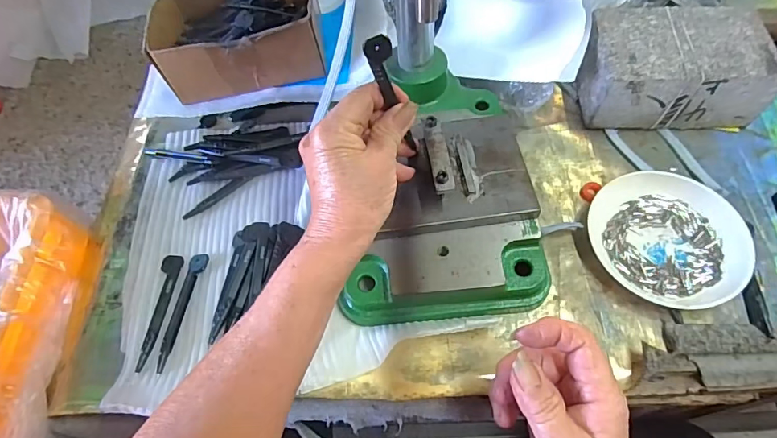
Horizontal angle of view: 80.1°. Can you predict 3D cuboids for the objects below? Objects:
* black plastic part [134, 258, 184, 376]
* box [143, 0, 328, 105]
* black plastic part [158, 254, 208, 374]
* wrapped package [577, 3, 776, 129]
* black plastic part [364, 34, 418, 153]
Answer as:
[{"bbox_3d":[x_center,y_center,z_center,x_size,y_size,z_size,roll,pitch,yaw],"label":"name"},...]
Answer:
[{"bbox_3d":[-0.185,0.072,0.374,0.016,0.006,0.098,-4,59,1],"label":"black plastic part"},{"bbox_3d":[-0.158,-0.202,0.490,0.167,0.064,0.131,-6,59,0],"label":"box"},{"bbox_3d":[-0.167,0.072,0.370,0.015,0.008,0.098,4,60,6],"label":"black plastic part"},{"bbox_3d":[0.262,-0.141,0.437,0.149,0.067,0.097,1,59,4],"label":"wrapped package"},{"bbox_3d":[0.004,-0.079,0.307,0.016,0.098,0.008,-20,58,5],"label":"black plastic part"}]

